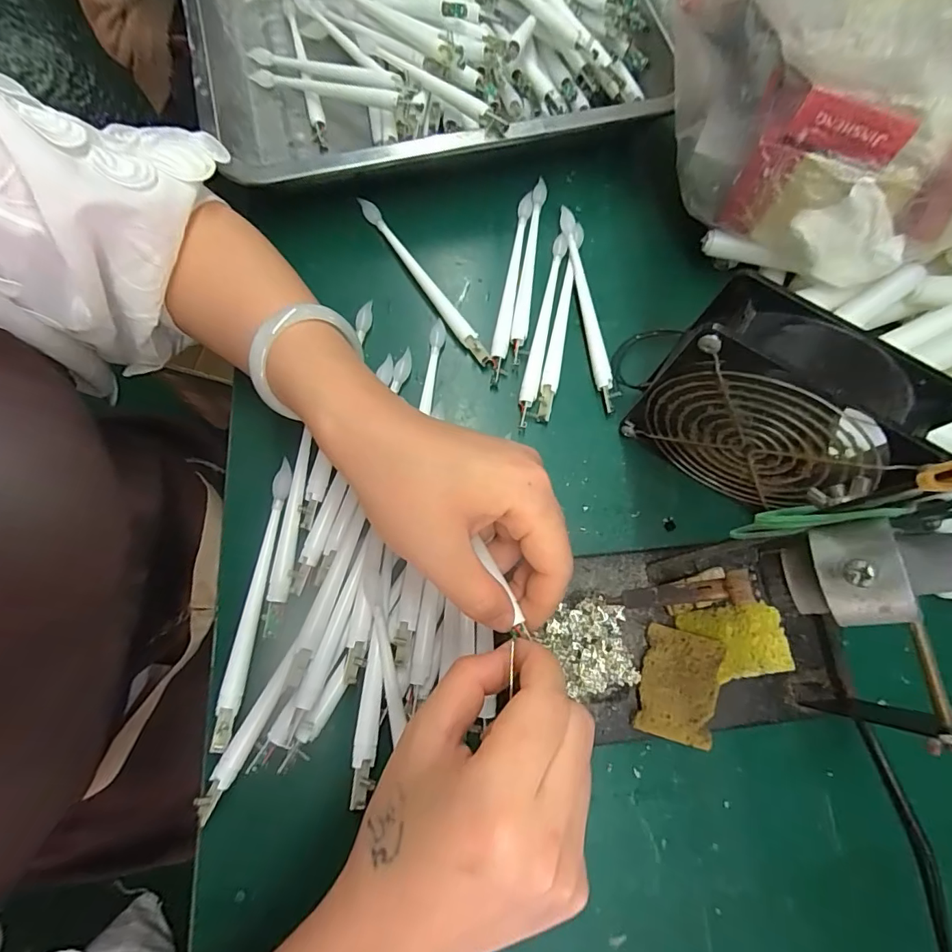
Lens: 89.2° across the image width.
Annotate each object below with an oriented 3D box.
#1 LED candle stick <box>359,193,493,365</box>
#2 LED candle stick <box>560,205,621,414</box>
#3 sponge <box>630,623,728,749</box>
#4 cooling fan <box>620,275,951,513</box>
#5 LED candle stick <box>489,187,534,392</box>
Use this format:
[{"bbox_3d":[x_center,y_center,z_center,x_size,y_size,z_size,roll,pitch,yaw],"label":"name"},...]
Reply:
[{"bbox_3d":[-0.034,-0.139,0.338,0.016,0.017,0.153,-34,78,-10],"label":"LED candle stick"},{"bbox_3d":[0.079,-0.119,0.334,0.015,0.012,0.151,-7,75,-4],"label":"LED candle stick"},{"bbox_3d":[0.109,0.113,0.262,0.039,0.009,0.055,16,74,3],"label":"sponge"},{"bbox_3d":[0.149,-0.032,0.258,0.110,0.121,0.046,37,78,10],"label":"cooling fan"},{"bbox_3d":[0.024,-0.133,0.341,0.012,0.007,0.159,9,74,1],"label":"LED candle stick"}]

